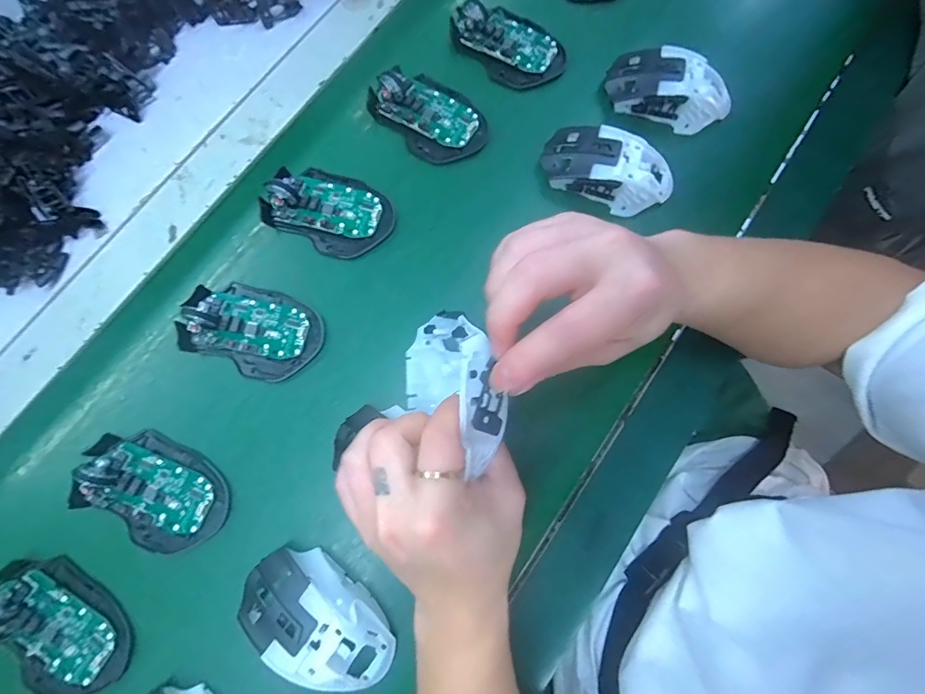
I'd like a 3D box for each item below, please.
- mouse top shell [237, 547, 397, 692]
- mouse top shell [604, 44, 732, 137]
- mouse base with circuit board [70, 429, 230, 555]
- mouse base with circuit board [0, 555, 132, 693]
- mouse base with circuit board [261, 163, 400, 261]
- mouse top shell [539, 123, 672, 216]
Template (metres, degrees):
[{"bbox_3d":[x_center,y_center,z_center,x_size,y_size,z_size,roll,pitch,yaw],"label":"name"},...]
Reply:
[{"bbox_3d":[-0.103,0.196,0.305,0.114,0.033,0.062,36,81,7],"label":"mouse top shell"},{"bbox_3d":[0.191,-0.240,0.397,0.111,0.040,0.053,14,79,3],"label":"mouse top shell"},{"bbox_3d":[-0.242,0.110,0.333,0.115,0.022,0.073,33,80,6],"label":"mouse base with circuit board"},{"bbox_3d":[-0.299,0.204,0.309,0.114,0.022,0.068,43,81,8],"label":"mouse base with circuit board"},{"bbox_3d":[-0.119,-0.125,0.380,0.110,0.025,0.072,27,80,5],"label":"mouse base with circuit board"},{"bbox_3d":[0.129,-0.158,0.379,0.118,0.035,0.057,20,79,4],"label":"mouse top shell"}]

